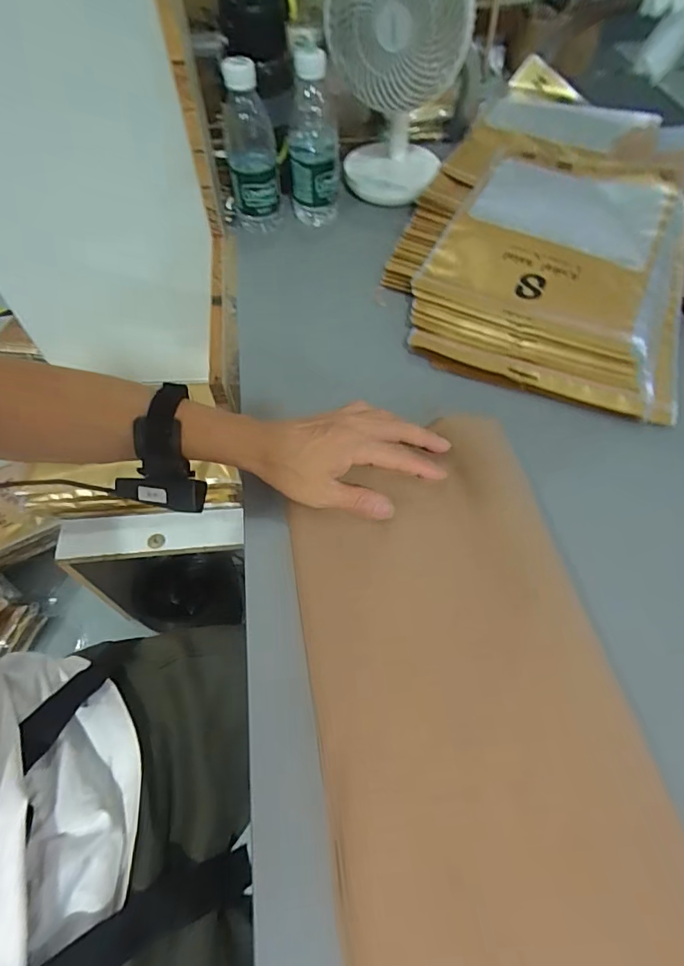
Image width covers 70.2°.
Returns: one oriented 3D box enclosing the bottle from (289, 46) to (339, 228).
[{"bbox_3d":[-0.036,-0.418,0.599,0.062,0.175,0.063,-7,59,-4],"label":"bottle"}]

